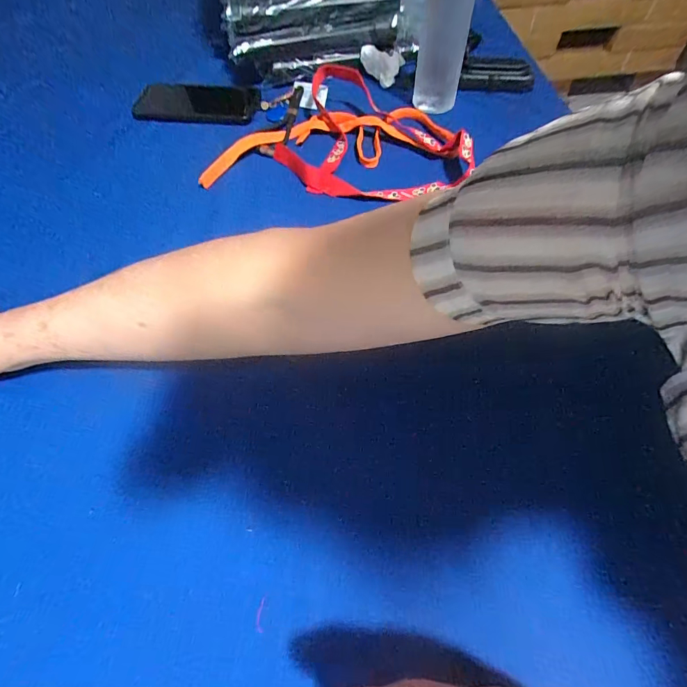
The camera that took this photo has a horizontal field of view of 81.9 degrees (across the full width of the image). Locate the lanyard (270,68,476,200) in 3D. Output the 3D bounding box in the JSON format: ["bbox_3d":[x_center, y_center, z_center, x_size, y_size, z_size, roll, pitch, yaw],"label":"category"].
[{"bbox_3d":[0.025,-0.257,0.485,0.219,0.049,0.242,-14,59,-7],"label":"lanyard"}]

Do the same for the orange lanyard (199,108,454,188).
[{"bbox_3d":[-0.021,-0.253,0.497,0.307,0.030,0.099,-8,58,-3],"label":"orange lanyard"}]

